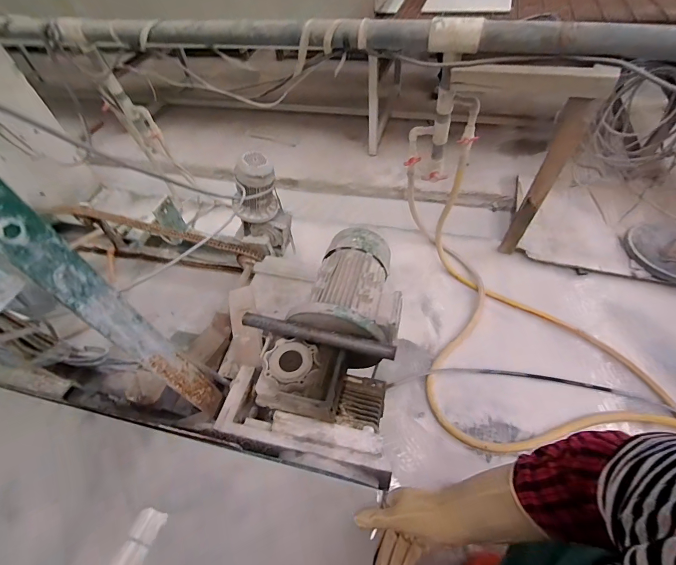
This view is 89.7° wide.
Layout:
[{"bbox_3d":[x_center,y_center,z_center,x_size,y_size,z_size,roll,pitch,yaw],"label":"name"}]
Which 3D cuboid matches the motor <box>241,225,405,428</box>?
[{"bbox_3d":[-0.015,0.076,0.677,0.262,0.192,0.366,7,53,11],"label":"motor"}]

